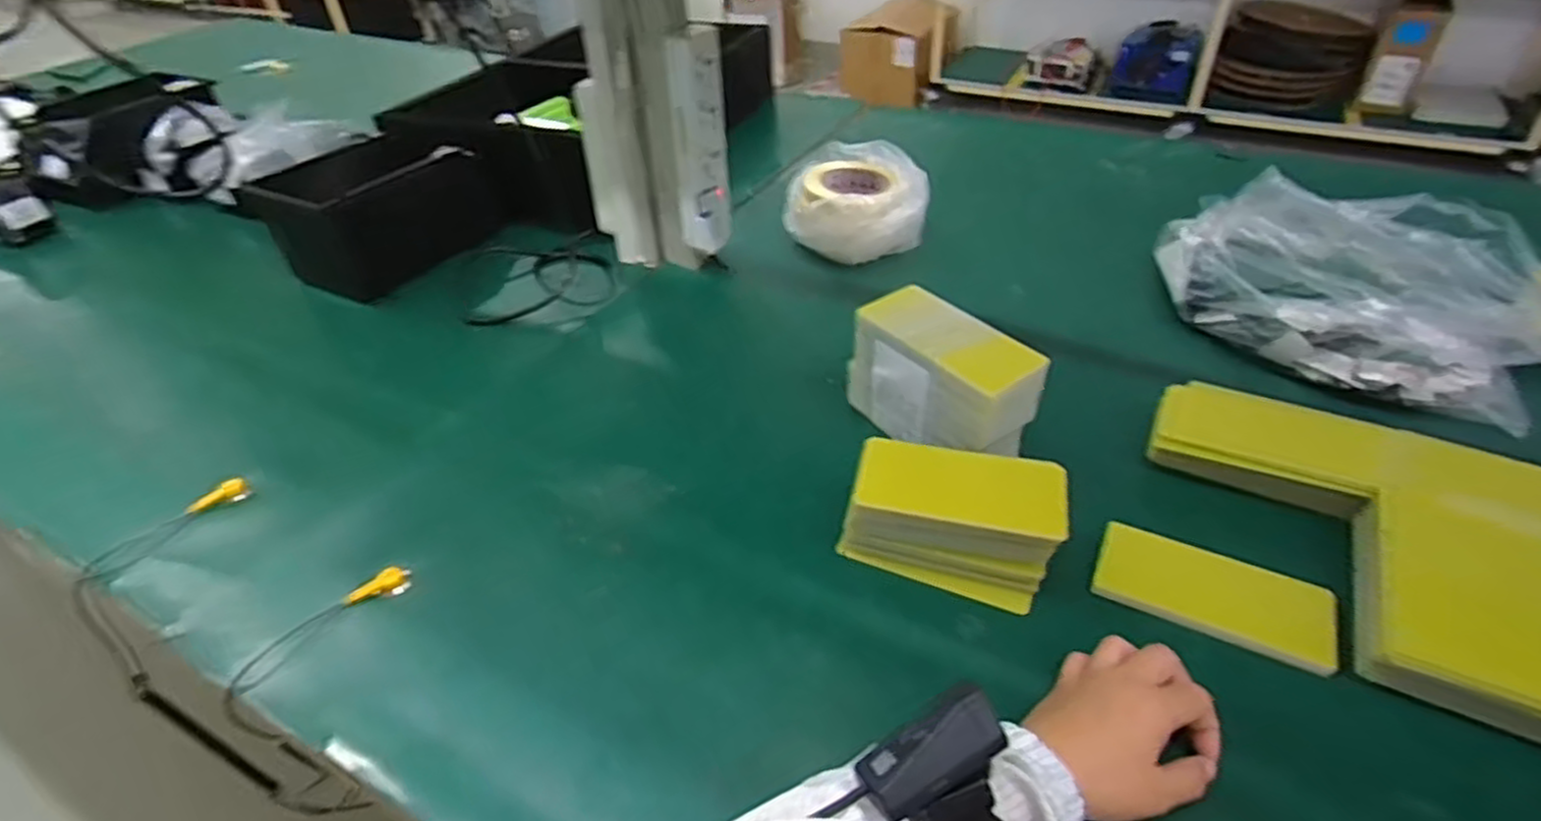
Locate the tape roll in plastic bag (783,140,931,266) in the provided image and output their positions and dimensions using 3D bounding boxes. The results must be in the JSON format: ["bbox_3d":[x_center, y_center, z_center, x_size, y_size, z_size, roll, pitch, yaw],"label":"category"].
[{"bbox_3d":[0.096,-0.250,0.926,0.166,0.082,0.136,31,51,34],"label":"tape roll in plastic bag"}]

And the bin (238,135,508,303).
[{"bbox_3d":[-0.471,-0.248,0.939,0.155,0.116,0.247,16,44,21],"label":"bin"}]

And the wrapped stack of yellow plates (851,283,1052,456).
[{"bbox_3d":[0.141,-0.021,0.632,0.070,0.108,0.158,-28,46,-27],"label":"wrapped stack of yellow plates"}]

